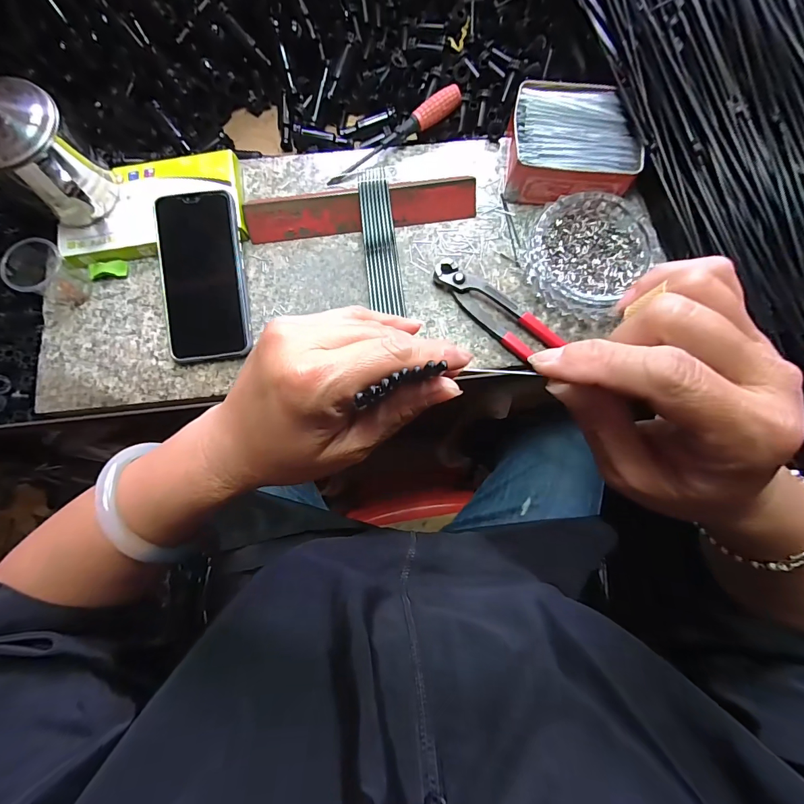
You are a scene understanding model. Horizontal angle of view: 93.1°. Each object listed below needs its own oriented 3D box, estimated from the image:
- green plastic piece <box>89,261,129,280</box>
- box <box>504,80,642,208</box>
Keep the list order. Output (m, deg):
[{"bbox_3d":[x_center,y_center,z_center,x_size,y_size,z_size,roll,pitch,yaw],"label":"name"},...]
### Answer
[{"bbox_3d":[-0.290,-0.130,0.375,0.036,0.008,0.015,-10,80,-3],"label":"green plastic piece"},{"bbox_3d":[0.164,-0.256,0.380,0.120,0.039,0.109,2,79,-1],"label":"box"}]

